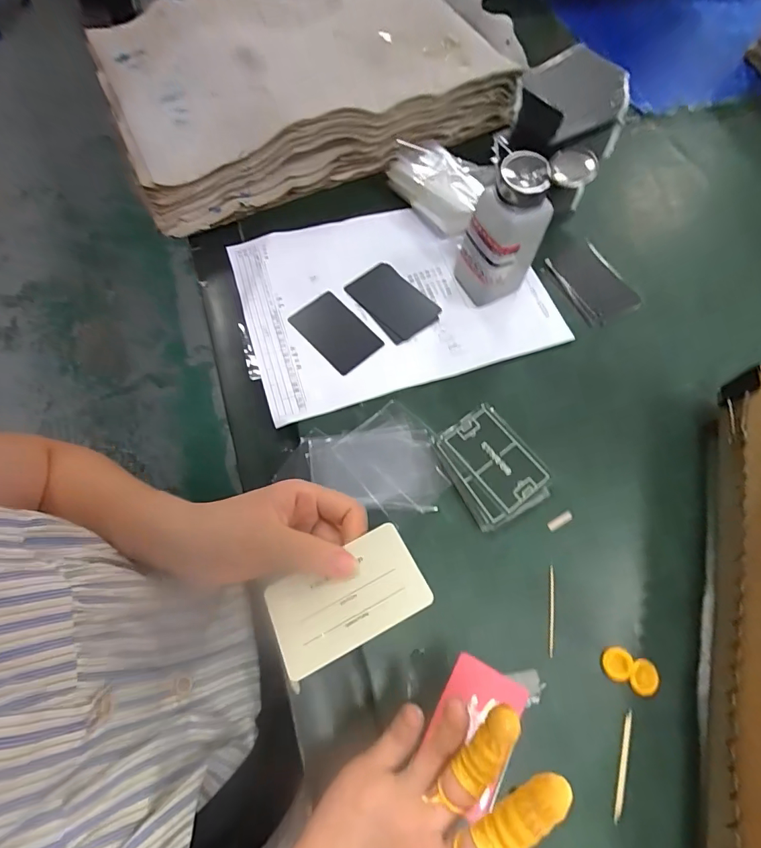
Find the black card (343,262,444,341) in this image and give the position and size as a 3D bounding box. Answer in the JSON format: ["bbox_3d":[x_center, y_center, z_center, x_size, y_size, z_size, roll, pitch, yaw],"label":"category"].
[{"bbox_3d":[0.012,-0.127,0.451,0.088,0.007,0.054,42,71,17],"label":"black card"}]

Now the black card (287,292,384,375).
[{"bbox_3d":[-0.044,-0.089,0.430,0.052,0.004,0.085,-41,74,-14],"label":"black card"}]

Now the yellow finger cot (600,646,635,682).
[{"bbox_3d":[0.173,0.175,0.324,0.020,0.006,0.022,1,67,-2],"label":"yellow finger cot"}]

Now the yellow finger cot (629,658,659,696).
[{"bbox_3d":[0.192,0.185,0.322,0.020,0.005,0.023,26,69,9],"label":"yellow finger cot"}]

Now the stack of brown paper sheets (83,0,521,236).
[{"bbox_3d":[-0.086,-0.403,0.515,0.433,0.095,0.264,-25,70,-12],"label":"stack of brown paper sheets"}]

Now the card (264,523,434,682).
[{"bbox_3d":[-0.019,0.096,0.246,0.084,0.004,0.052,-26,53,-9],"label":"card"}]

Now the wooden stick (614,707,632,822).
[{"bbox_3d":[0.166,0.232,0.301,0.005,0.004,0.065,21,68,7],"label":"wooden stick"}]

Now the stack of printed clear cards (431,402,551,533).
[{"bbox_3d":[0.093,0.035,0.375,0.070,0.009,0.092,-26,70,-12],"label":"stack of printed clear cards"}]

